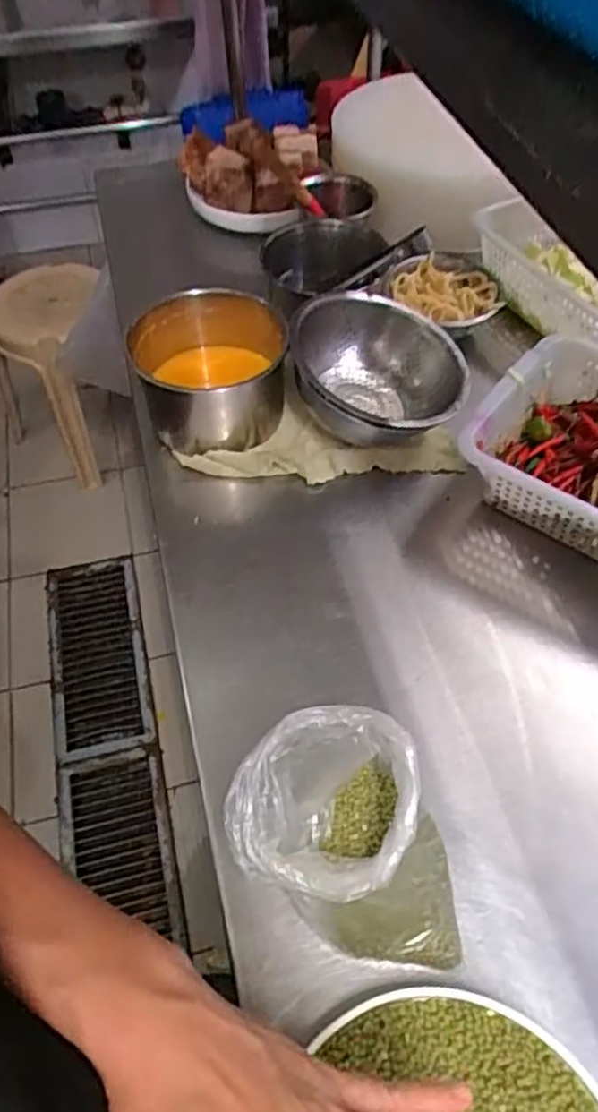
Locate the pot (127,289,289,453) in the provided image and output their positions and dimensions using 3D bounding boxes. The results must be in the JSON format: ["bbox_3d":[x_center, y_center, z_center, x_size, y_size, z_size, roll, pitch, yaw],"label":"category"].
[{"bbox_3d":[-0.099,-0.197,0.804,0.160,0.152,0.161,0,54,1],"label":"pot"}]

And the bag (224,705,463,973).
[{"bbox_3d":[0.033,0.202,0.493,0.149,0.133,0.147,-8,54,-5],"label":"bag"}]

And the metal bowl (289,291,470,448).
[{"bbox_3d":[0.087,-0.195,0.785,0.179,0.110,0.178,0,54,1],"label":"metal bowl"}]

